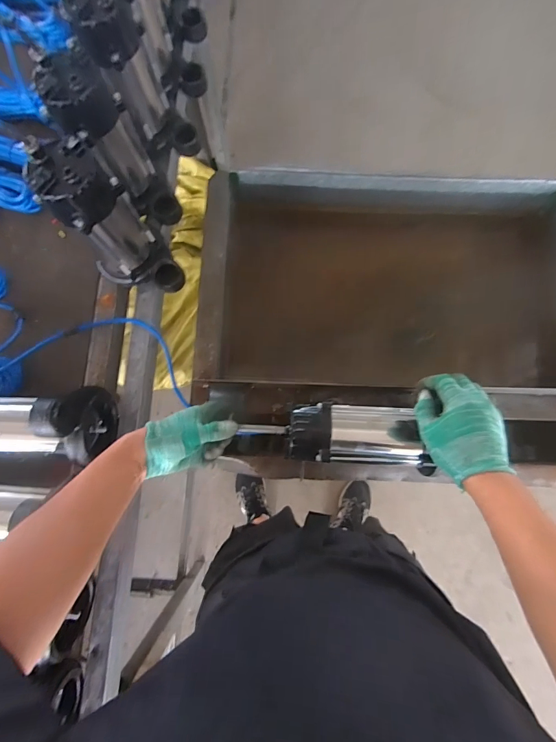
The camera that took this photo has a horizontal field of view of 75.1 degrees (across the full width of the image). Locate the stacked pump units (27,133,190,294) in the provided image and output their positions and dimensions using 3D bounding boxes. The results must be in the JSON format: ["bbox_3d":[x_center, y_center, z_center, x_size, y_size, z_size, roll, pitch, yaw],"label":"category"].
[{"bbox_3d":[-0.239,-0.221,0.556,0.141,0.235,0.097,12,79,2],"label":"stacked pump units"}]

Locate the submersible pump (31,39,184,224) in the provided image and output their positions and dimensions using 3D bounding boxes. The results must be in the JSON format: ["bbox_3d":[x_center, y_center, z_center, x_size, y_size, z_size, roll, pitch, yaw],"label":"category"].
[{"bbox_3d":[-0.255,-0.350,0.577,0.104,0.227,0.140,-41,81,-8],"label":"submersible pump"}]

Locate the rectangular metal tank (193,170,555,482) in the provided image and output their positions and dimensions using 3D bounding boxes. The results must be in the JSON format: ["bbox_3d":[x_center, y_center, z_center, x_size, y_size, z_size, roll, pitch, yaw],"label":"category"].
[{"bbox_3d":[0.228,-0.097,0.749,0.748,0.212,0.586,-1,78,0],"label":"rectangular metal tank"}]

